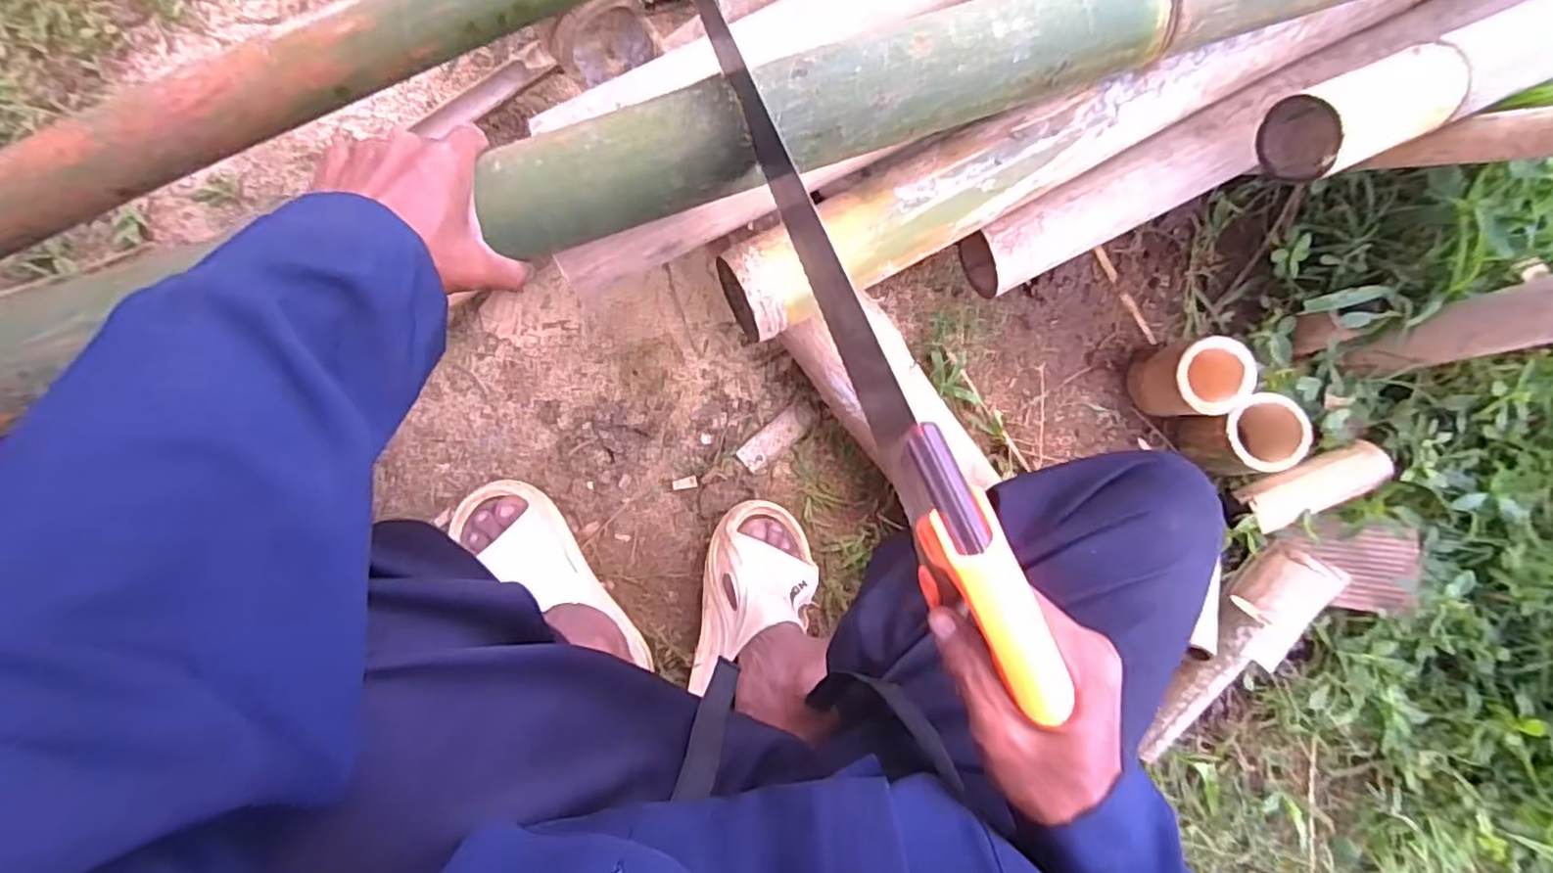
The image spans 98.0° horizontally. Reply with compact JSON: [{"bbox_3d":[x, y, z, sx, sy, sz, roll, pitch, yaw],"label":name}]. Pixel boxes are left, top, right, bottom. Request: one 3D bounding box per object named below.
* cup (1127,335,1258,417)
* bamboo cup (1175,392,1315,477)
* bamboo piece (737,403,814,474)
[{"bbox_3d":[0.441,-0.060,0.735,0.077,0.112,0.080,0,85,-5],"label":"cup"},{"bbox_3d":[0.505,0.001,0.737,0.080,0.095,0.078,0,85,-5],"label":"bamboo cup"},{"bbox_3d":[0.001,0.001,0.739,0.091,0.004,0.033,-40,89,-7],"label":"bamboo piece"}]

